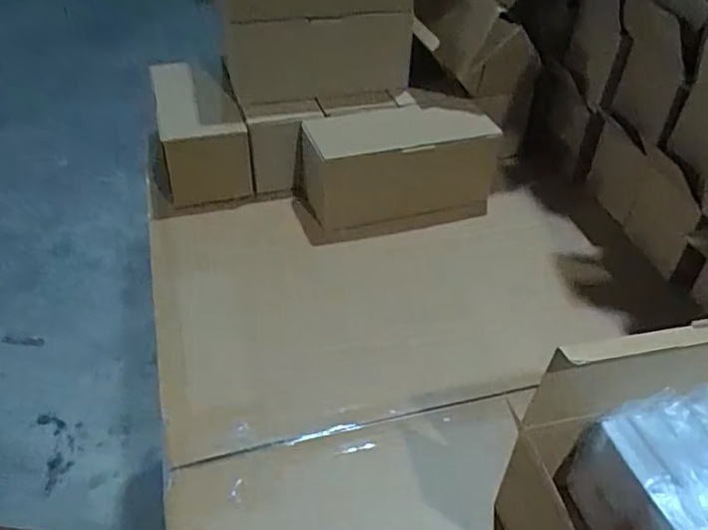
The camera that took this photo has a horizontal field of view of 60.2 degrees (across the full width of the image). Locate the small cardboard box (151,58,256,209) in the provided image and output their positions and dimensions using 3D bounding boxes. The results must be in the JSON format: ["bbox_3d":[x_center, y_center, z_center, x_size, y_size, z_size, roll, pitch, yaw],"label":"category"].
[{"bbox_3d":[-0.196,-0.172,0.774,0.095,0.094,0.191,-11,42,-14],"label":"small cardboard box"}]

